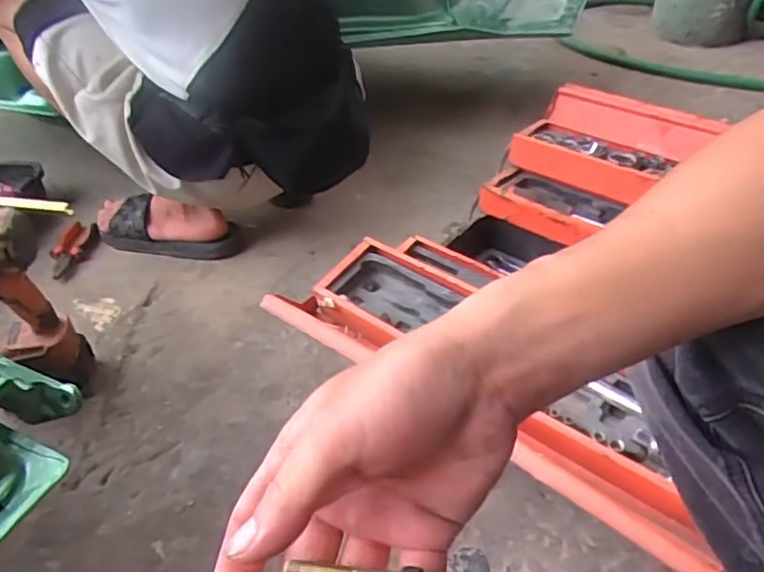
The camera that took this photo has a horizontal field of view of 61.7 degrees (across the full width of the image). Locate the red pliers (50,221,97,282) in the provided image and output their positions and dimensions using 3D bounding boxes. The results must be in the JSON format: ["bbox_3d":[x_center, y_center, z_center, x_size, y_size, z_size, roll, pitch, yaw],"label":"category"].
[{"bbox_3d":[-0.519,-0.061,1.068,0.052,0.025,0.158,1,40,3],"label":"red pliers"}]

